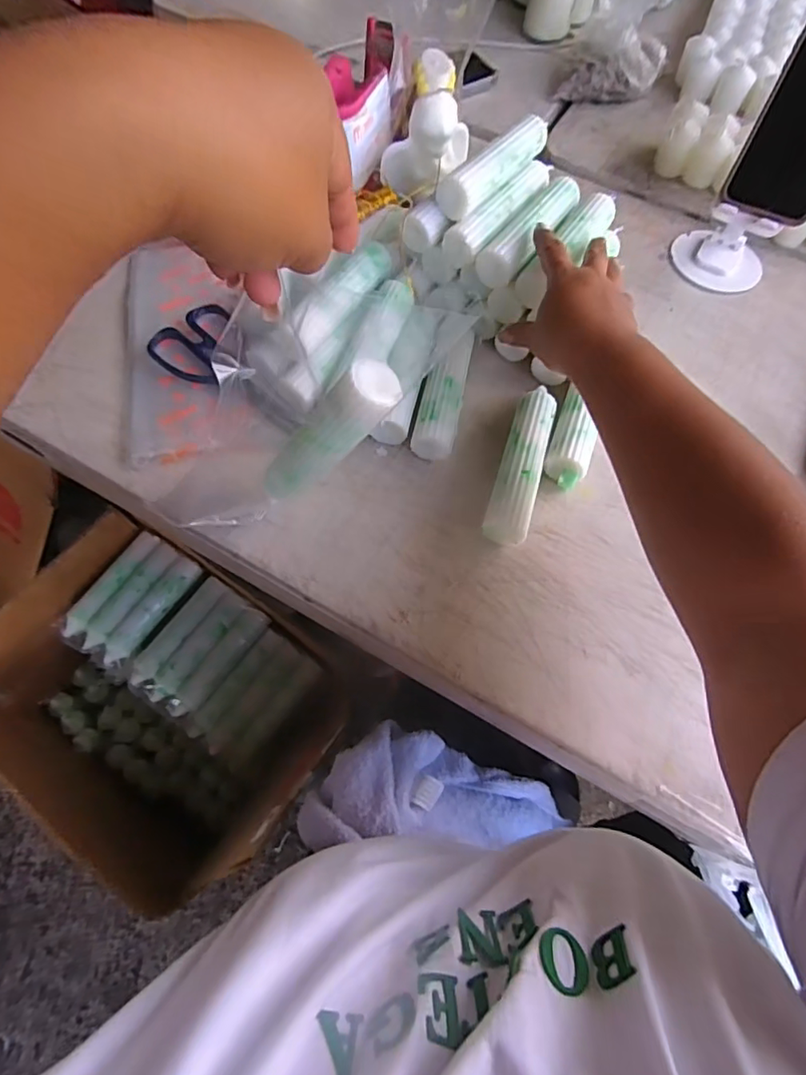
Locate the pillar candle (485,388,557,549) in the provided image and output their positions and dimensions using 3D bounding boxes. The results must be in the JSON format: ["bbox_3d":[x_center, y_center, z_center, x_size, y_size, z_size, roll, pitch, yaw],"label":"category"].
[{"bbox_3d":[0.096,-0.057,0.432,0.032,0.034,0.137,17,66,6],"label":"pillar candle"}]

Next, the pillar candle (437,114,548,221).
[{"bbox_3d":[0.081,-0.326,0.465,0.029,0.025,0.135,36,69,13],"label":"pillar candle"}]

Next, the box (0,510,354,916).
[{"bbox_3d":[-0.304,0.187,0.671,0.333,0.190,0.296,34,68,13],"label":"box"}]

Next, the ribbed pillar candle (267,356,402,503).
[{"bbox_3d":[-0.052,-0.060,0.340,0.031,0.132,0.029,13,60,-35],"label":"ribbed pillar candle"}]

